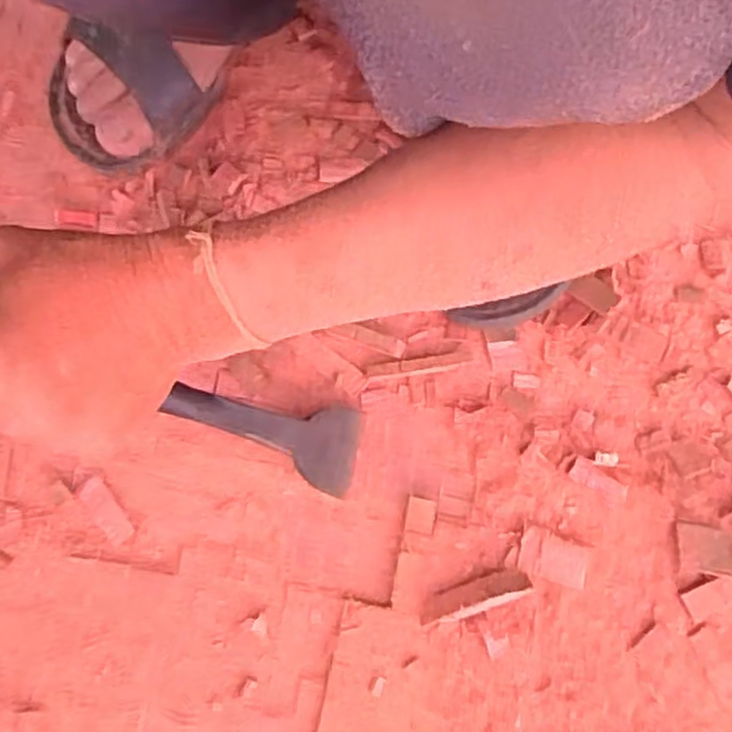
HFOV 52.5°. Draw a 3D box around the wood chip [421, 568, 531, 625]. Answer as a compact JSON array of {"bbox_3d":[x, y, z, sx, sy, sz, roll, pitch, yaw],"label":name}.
[{"bbox_3d":[0.061,0.132,0.422,0.062,0.017,0.015,-20,78,-4],"label":"wood chip"}]

